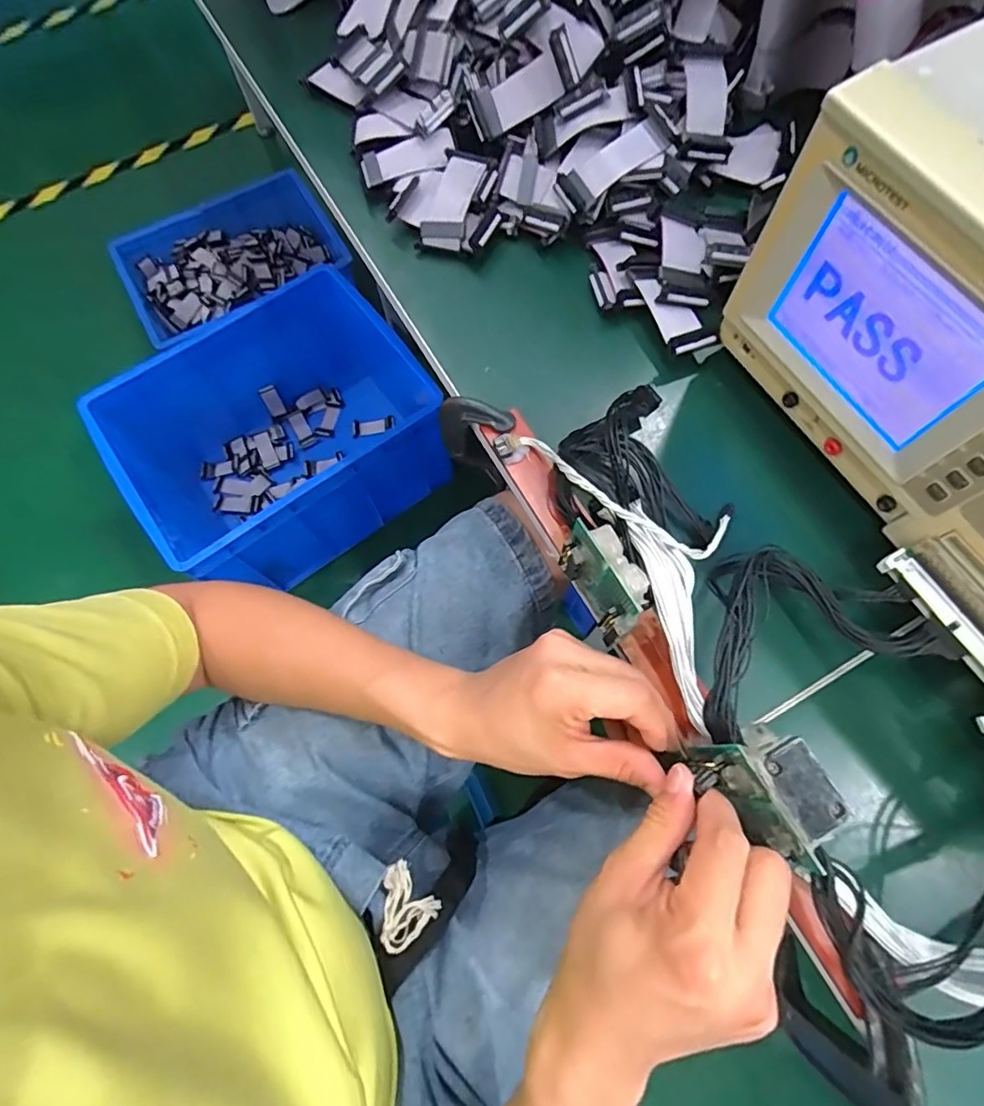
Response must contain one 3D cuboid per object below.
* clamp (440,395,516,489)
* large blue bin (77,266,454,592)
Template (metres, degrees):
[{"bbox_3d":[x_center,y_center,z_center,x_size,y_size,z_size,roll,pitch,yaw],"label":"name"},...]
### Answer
[{"bbox_3d":[-0.010,-0.088,0.449,0.055,0.115,0.015,14,72,7],"label":"clamp"},{"bbox_3d":[-0.411,-0.233,1.128,0.607,0.284,0.474,-34,73,-9],"label":"large blue bin"}]

